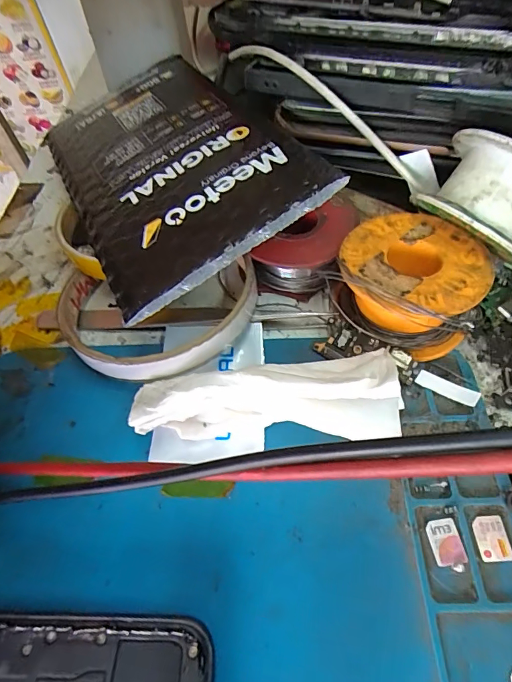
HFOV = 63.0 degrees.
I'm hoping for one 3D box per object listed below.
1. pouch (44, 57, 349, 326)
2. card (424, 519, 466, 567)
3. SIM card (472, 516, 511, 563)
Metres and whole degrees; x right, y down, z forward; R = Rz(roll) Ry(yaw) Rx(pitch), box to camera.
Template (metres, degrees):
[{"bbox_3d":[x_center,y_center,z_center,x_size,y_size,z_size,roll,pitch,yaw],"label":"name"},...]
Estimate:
[{"bbox_3d":[-0.045,-0.085,0.191,0.091,0.010,0.162,-34,55,-2],"label":"pouch"},{"bbox_3d":[0.057,0.060,0.125,0.009,0.004,0.012,-11,58,2],"label":"card"},{"bbox_3d":[0.070,0.059,0.124,0.009,0.004,0.012,-6,56,7],"label":"SIM card"}]

